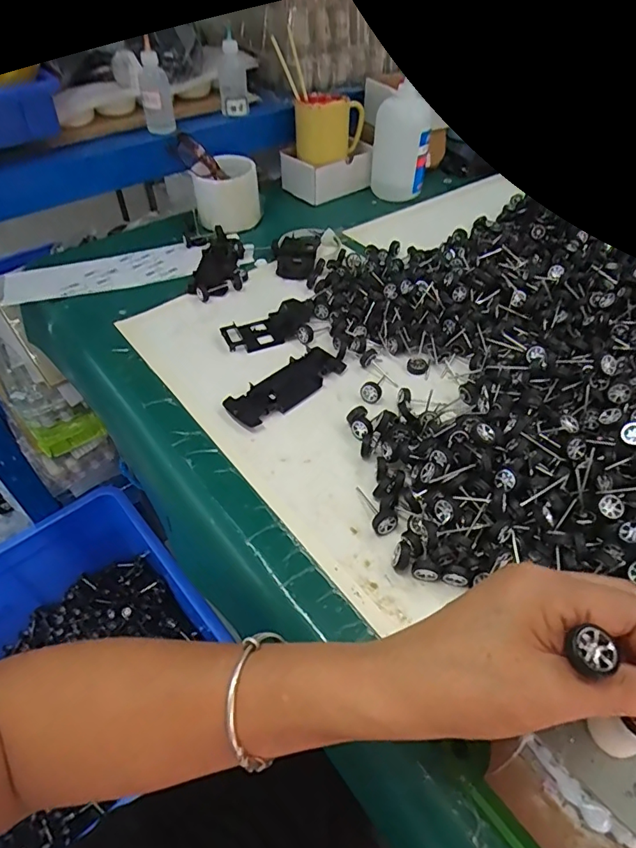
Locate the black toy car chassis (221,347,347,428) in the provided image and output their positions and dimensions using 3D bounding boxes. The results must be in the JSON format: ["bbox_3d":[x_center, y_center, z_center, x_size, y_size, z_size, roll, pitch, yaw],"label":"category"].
[{"bbox_3d":[-0.029,-0.039,0.484,0.127,0.006,0.046,-34,57,-27],"label":"black toy car chassis"}]

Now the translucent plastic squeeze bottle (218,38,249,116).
[{"bbox_3d":[-0.118,-0.475,0.687,0.037,0.092,0.034,-5,49,-5],"label":"translucent plastic squeeze bottle"}]

